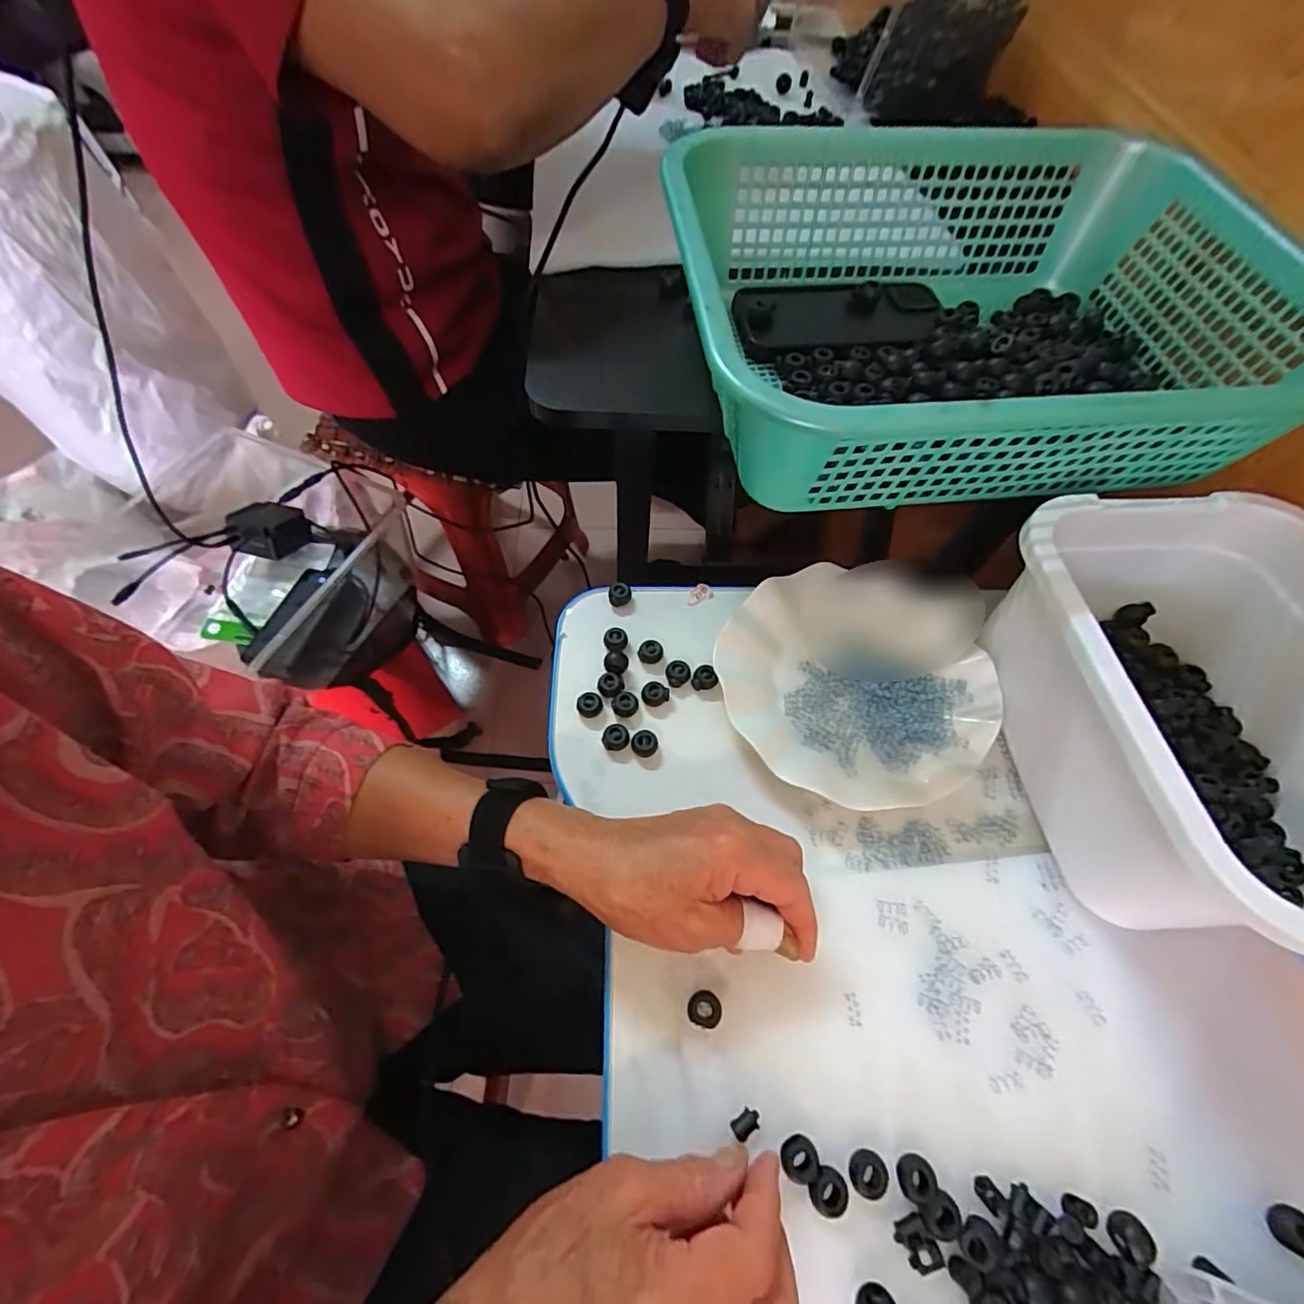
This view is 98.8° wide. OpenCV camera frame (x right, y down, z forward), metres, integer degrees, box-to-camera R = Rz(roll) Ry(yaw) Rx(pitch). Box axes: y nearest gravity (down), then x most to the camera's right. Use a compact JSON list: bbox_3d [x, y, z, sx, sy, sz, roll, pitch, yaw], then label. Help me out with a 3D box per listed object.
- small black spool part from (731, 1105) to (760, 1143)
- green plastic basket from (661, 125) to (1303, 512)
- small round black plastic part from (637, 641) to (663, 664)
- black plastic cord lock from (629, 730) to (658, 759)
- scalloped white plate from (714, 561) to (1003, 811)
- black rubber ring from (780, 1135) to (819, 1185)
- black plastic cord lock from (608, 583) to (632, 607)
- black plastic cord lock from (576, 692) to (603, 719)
[{"bbox_3d":[0.046,0.232,0.275,0.015,0.004,0.010,-36,69,-17],"label":"small black spool part"},{"bbox_3d":[0.207,-0.233,0.374,0.377,0.106,0.294,-5,62,-5],"label":"green plastic basket"},{"bbox_3d":[-0.001,0.000,0.407,0.018,0.012,0.013,0,61,-2],"label":"small round black plastic part"},{"bbox_3d":[-0.005,0.062,0.378,0.017,0.011,0.017,32,65,14],"label":"black plastic cord lock"},{"bbox_3d":[0.146,0.014,0.392,0.192,0.024,0.178,1,61,-2],"label":"scalloped white plate"},{"bbox_3d":[0.071,0.244,0.268,0.017,0.004,0.017,1,61,-2],"label":"black rubber ring"},{"bbox_3d":[-0.025,-0.044,0.434,0.017,0.016,0.013,-4,62,-4],"label":"black plastic cord lock"},{"bbox_3d":[-0.043,0.037,0.389,0.018,0.010,0.015,-14,63,-9],"label":"black plastic cord lock"}]

